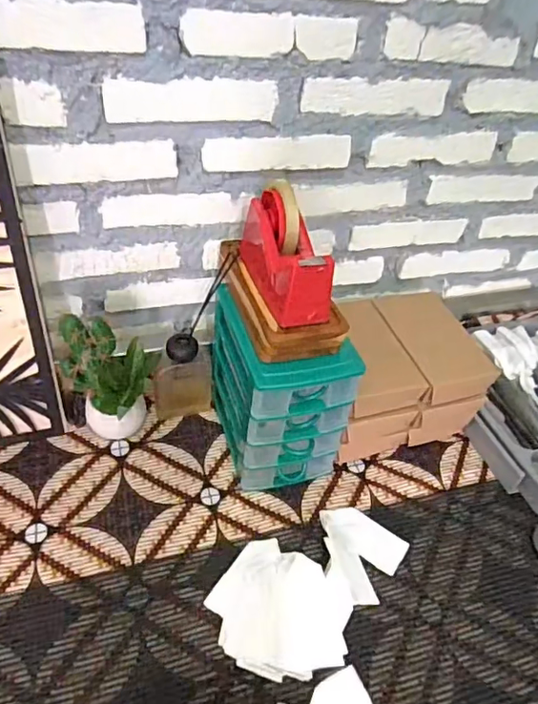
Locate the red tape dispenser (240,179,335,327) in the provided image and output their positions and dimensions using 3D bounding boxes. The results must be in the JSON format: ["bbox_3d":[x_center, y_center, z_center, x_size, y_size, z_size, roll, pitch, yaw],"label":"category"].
[{"bbox_3d":[0.017,-0.117,0.614,0.064,0.100,0.160,-12,46,-20],"label":"red tape dispenser"}]

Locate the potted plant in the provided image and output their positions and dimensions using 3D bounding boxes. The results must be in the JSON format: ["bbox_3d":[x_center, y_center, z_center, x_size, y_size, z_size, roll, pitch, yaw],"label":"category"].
[{"bbox_3d":[-0.208,0.031,0.717,0.088,0.191,0.093,19,43,13],"label":"potted plant"}]

